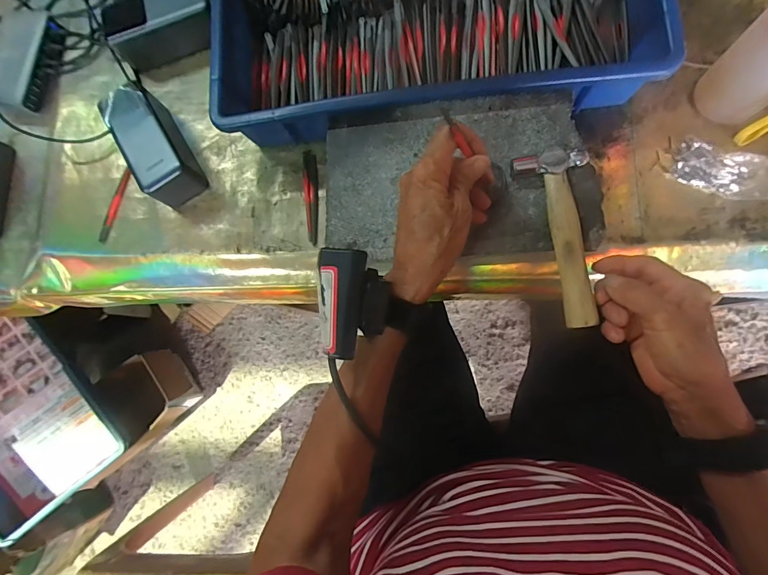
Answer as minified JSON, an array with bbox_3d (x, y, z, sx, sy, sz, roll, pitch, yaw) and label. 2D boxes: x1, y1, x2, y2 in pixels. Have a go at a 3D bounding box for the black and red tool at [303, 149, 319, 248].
[{"bbox_3d":[-0.080,-0.102,0.426,0.016,0.007,0.107,-4,84,7],"label":"black and red tool"}]

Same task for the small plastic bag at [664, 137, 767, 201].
[{"bbox_3d":[0.325,-0.113,0.365,0.087,0.022,0.047,24,88,9],"label":"small plastic bag"}]

